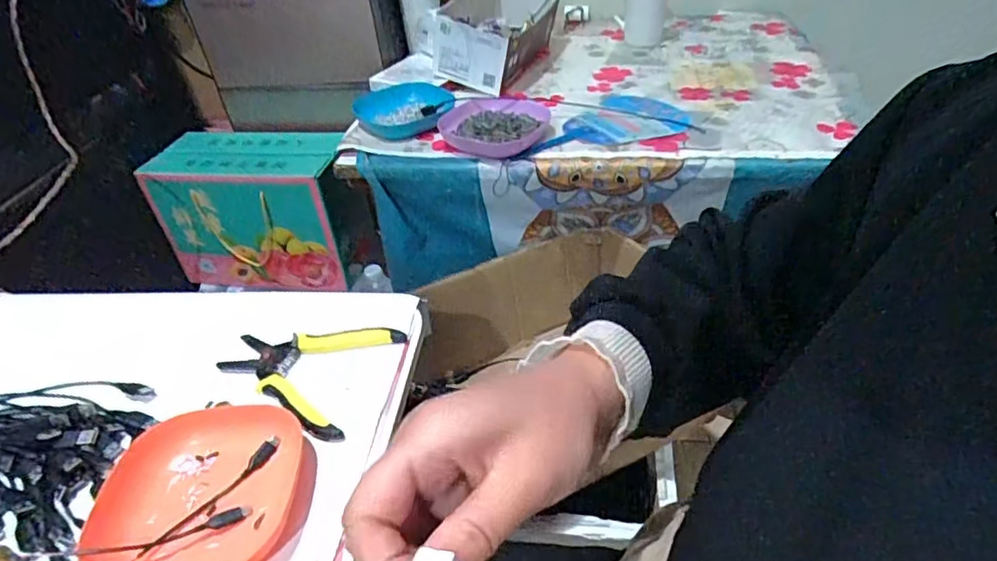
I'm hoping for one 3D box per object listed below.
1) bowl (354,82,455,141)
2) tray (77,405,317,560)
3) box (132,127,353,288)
[{"bbox_3d":[-0.140,-0.252,0.881,0.136,0.039,0.122,-14,40,-10],"label":"bowl"},{"bbox_3d":[-0.218,0.156,0.437,0.152,0.028,0.134,-5,39,0],"label":"tray"},{"bbox_3d":[-0.430,-0.128,1.070,0.317,0.233,0.162,5,40,12],"label":"box"}]

